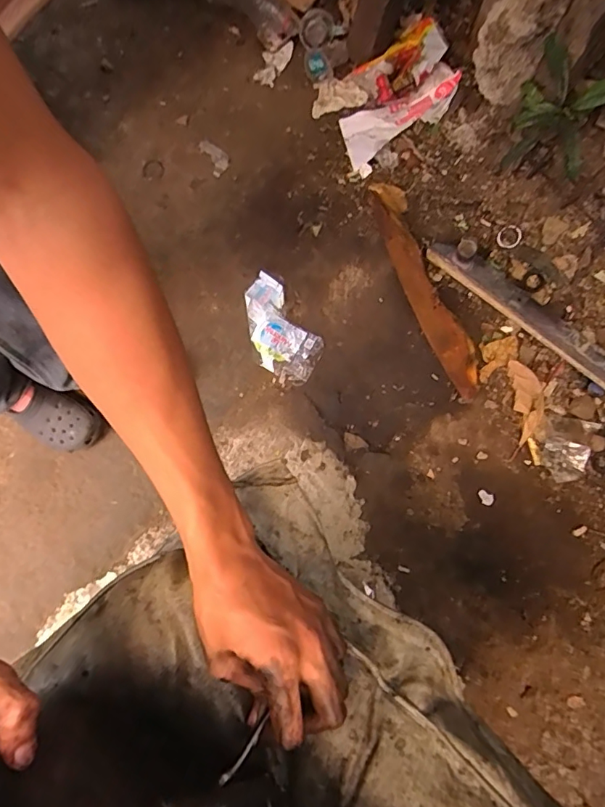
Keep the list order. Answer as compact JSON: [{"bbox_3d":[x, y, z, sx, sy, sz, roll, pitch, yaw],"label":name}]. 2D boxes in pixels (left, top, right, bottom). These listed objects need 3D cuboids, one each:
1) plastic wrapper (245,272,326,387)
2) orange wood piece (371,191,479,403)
[{"bbox_3d":[-0.051,-0.142,0.952,0.114,0.020,0.215,-36,80,-7],"label":"plastic wrapper"},{"bbox_3d":[0.223,-0.214,0.924,0.065,0.050,0.441,-26,79,-5],"label":"orange wood piece"}]

